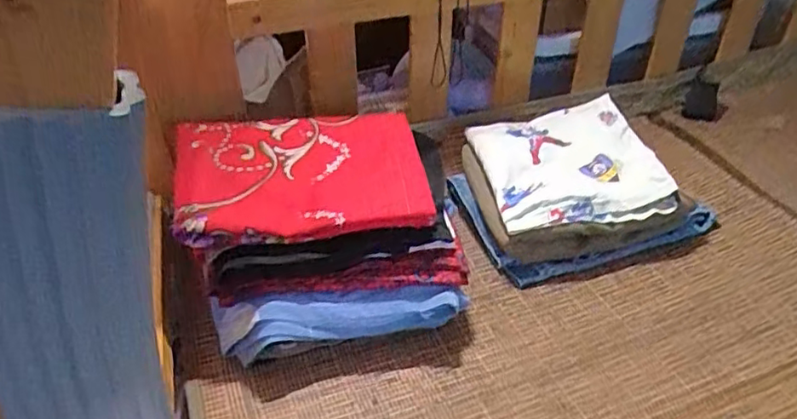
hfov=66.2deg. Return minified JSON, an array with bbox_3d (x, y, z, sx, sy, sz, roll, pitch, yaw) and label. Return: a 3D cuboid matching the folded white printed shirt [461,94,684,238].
[{"bbox_3d":[0.205,-0.058,0.761,0.203,0.041,0.190,-8,38,-11],"label":"folded white printed shirt"}]

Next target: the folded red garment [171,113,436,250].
[{"bbox_3d":[-0.100,-0.038,0.639,0.251,0.042,0.182,-9,38,-12],"label":"folded red garment"}]

